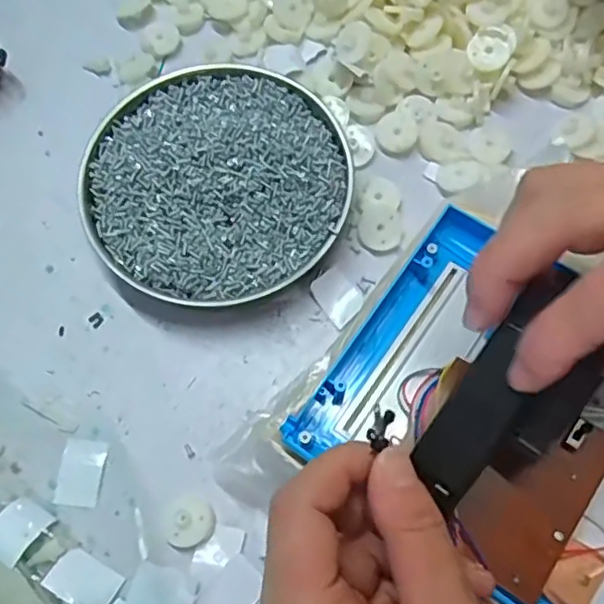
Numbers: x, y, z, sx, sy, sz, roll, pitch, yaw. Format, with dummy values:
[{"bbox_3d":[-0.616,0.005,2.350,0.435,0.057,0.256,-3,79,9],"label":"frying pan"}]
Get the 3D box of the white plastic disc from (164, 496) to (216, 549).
[{"bbox_3d":[-0.051,0.098,0.286,0.022,0.006,0.021,0,70,1],"label":"white plastic disc"}]

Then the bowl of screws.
[{"bbox_3d":[-0.044,-0.061,0.331,0.132,0.030,0.132,0,70,1],"label":"bowl of screws"}]

